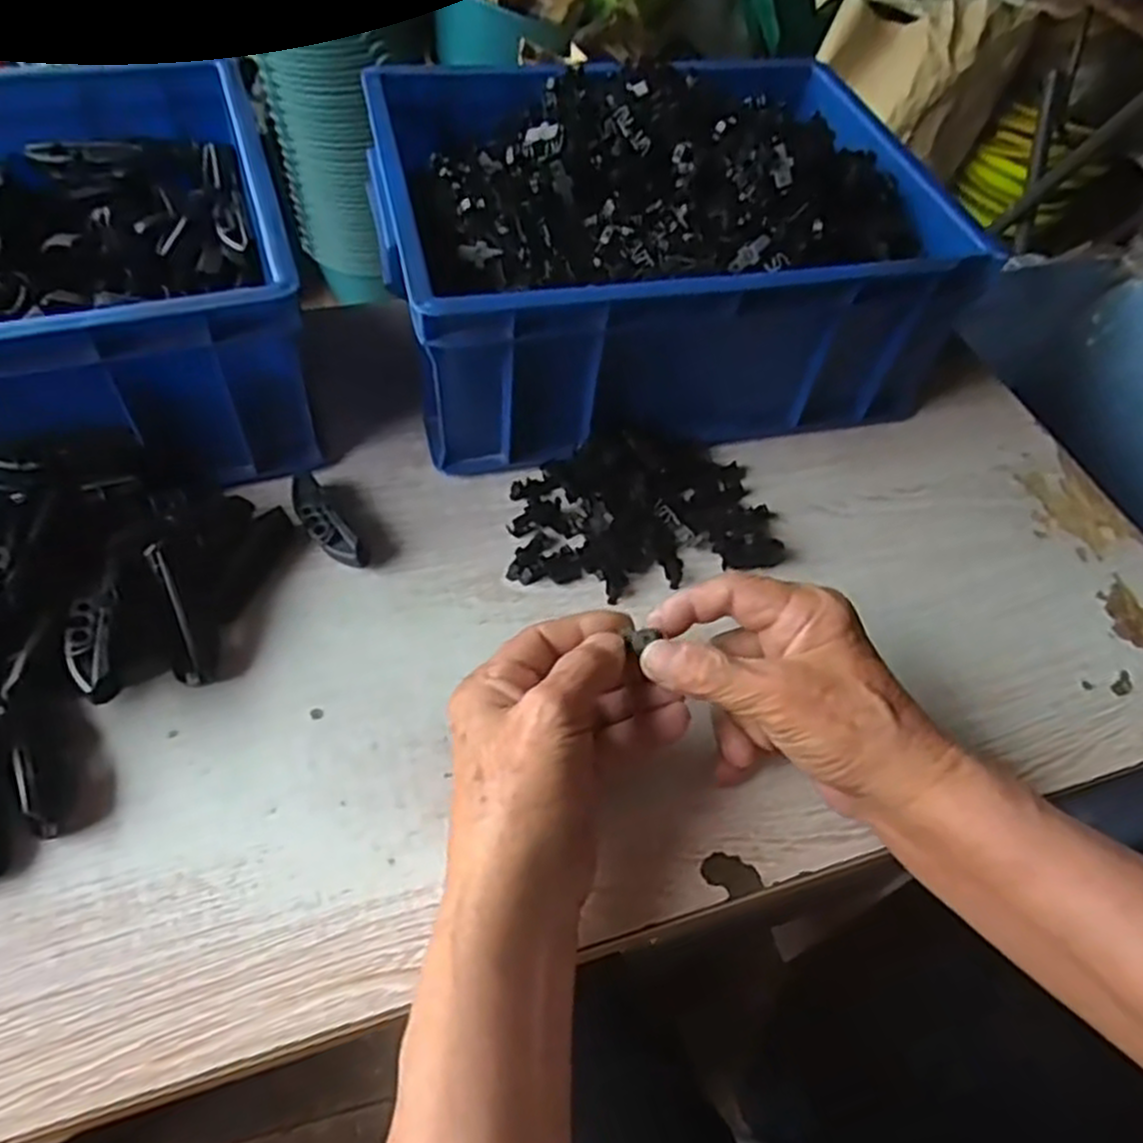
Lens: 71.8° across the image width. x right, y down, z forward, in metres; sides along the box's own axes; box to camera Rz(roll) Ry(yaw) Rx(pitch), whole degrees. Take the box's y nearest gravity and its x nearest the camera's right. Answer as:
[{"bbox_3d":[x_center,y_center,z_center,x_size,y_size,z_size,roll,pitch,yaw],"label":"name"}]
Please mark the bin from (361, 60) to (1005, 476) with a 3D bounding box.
[{"bbox_3d":[0.052,-0.218,0.519,0.326,0.151,0.255,-11,56,-13],"label":"bin"}]

